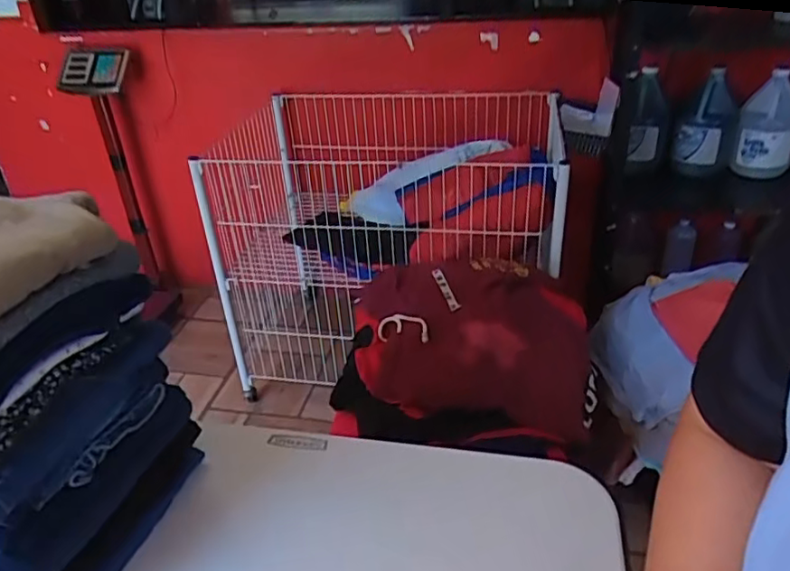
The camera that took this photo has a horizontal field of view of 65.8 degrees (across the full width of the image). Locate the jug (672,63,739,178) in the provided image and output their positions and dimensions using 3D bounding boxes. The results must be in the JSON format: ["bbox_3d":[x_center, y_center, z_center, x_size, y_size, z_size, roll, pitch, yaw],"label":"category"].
[{"bbox_3d":[0.823,-0.437,1.605,0.143,0.245,0.170,13,35,25],"label":"jug"}]

